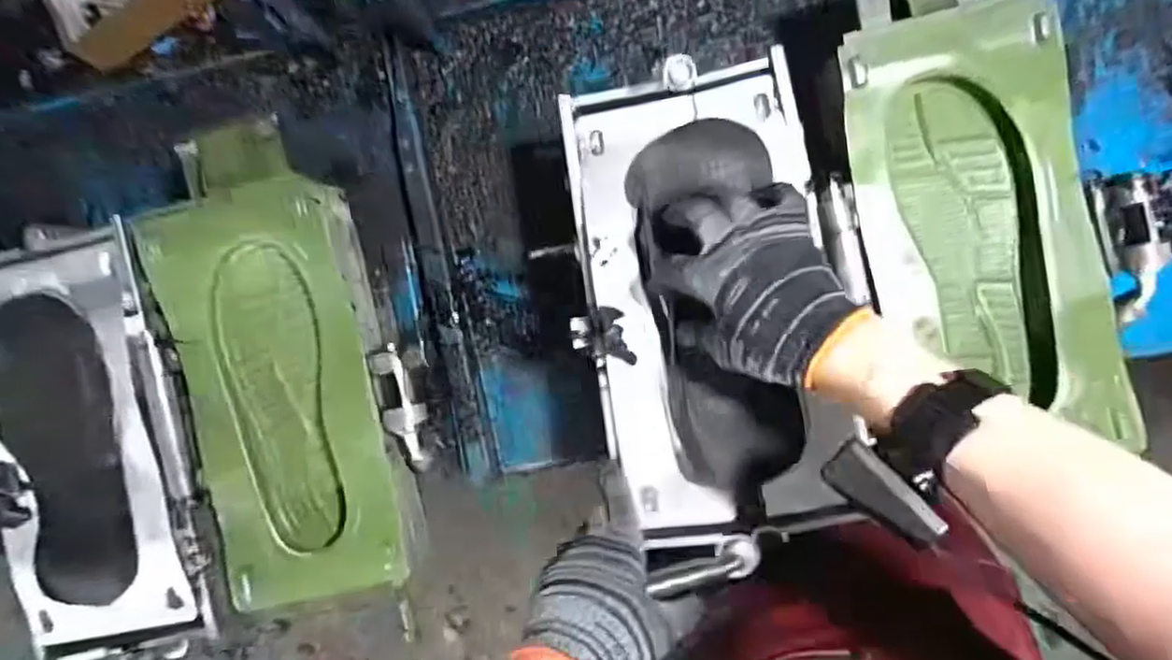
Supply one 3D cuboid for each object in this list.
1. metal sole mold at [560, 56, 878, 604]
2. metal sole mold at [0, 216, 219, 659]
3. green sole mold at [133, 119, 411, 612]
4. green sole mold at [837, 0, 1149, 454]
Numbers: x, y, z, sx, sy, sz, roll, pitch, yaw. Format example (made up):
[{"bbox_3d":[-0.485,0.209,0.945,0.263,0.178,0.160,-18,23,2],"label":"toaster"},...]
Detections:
[{"bbox_3d":[0.110,-0.011,0.553,0.223,0.048,0.417,-6,87,8],"label":"metal sole mold"},{"bbox_3d":[-0.464,0.110,0.631,0.204,0.054,0.407,-14,90,8],"label":"metal sole mold"},{"bbox_3d":[-0.281,0.032,0.604,0.188,0.058,0.427,-12,90,8],"label":"green sole mold"},{"bbox_3d":[0.303,-0.102,0.540,0.172,0.055,0.405,-10,91,8],"label":"green sole mold"}]

